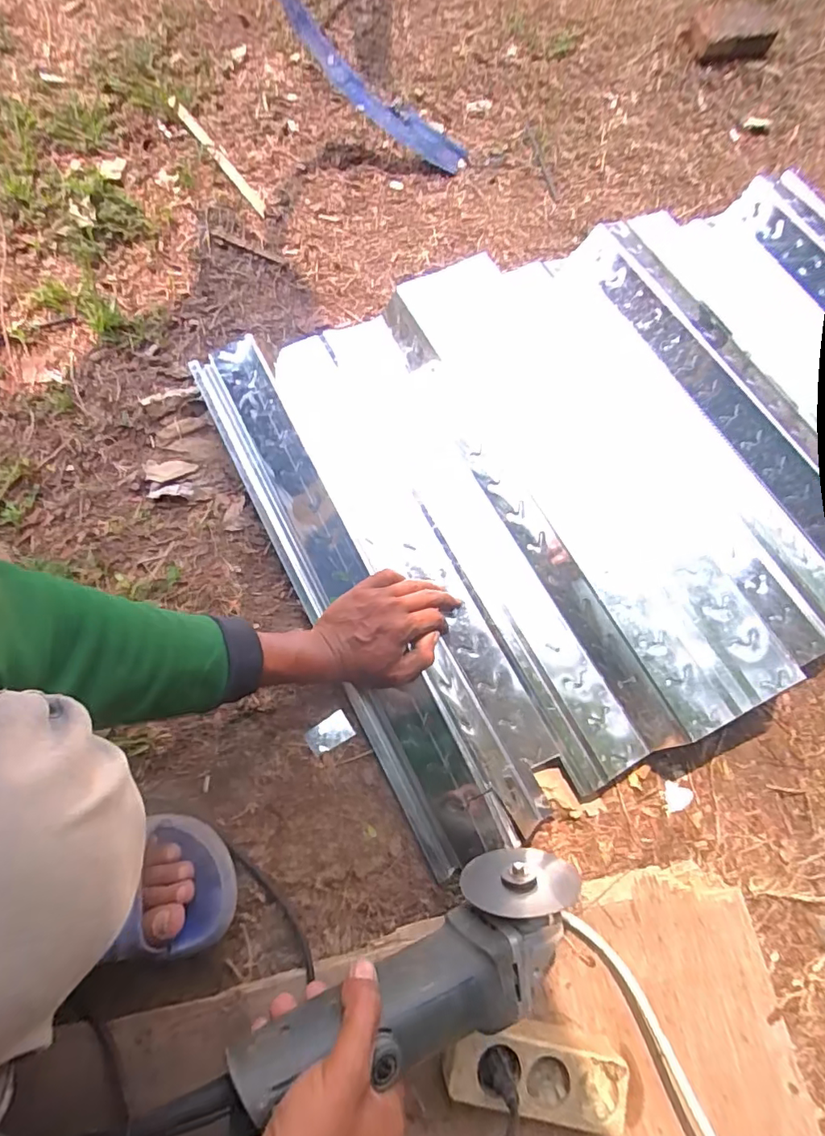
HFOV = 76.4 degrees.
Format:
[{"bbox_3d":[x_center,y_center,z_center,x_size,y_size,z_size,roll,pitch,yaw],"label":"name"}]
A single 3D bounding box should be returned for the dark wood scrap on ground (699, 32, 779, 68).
[{"bbox_3d":[0.627,-0.996,1.009,0.160,0.008,0.040,-14,111,-6],"label":"dark wood scrap on ground"}]

